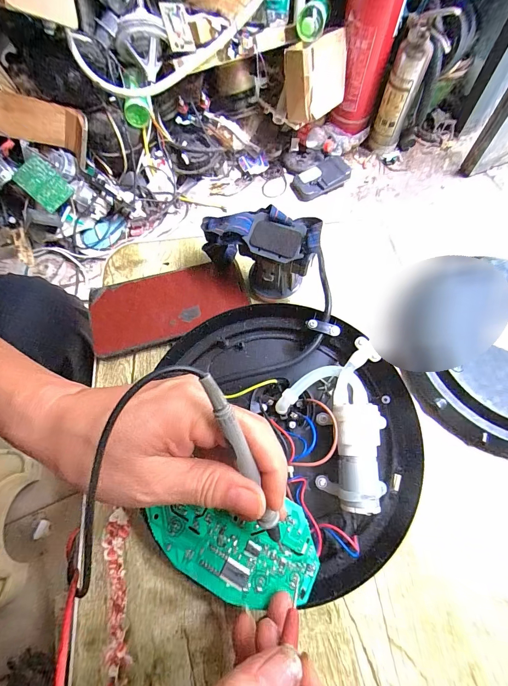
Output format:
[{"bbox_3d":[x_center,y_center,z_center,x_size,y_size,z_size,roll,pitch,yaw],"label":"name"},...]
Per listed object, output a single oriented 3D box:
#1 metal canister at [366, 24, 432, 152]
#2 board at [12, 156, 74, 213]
[{"bbox_3d":[0.426,-0.724,0.967,0.090,0.313,0.074,21,70,11],"label":"metal canister"},{"bbox_3d":[-0.573,-0.432,0.889,0.133,0.013,0.095,41,76,-11],"label":"board"}]

